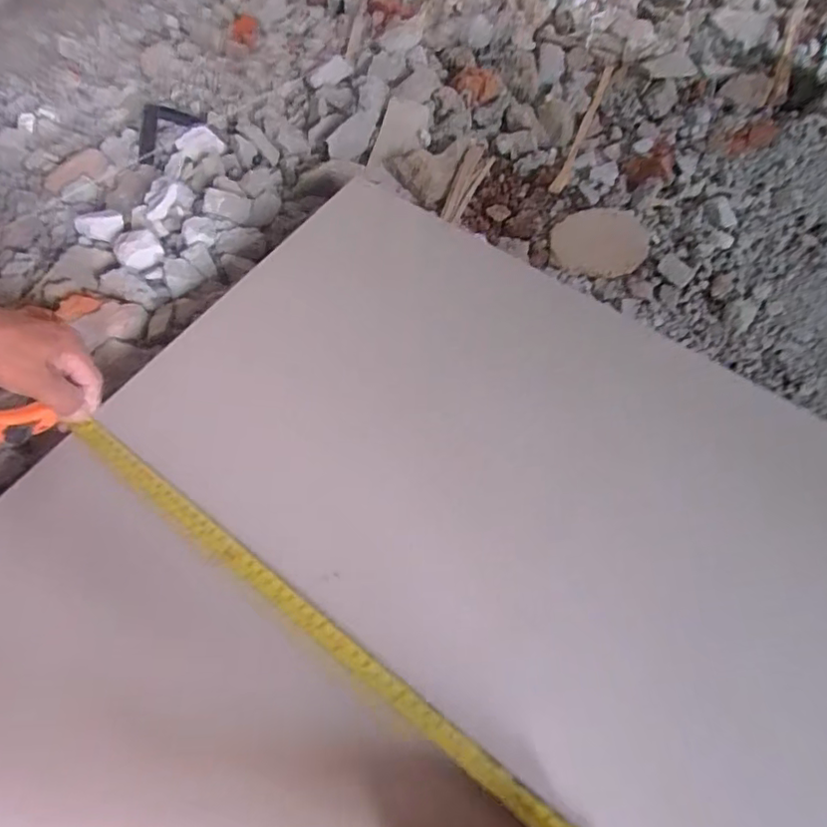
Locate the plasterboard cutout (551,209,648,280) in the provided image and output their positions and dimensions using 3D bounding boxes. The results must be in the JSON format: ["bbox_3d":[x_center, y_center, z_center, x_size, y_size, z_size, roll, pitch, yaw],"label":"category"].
[{"bbox_3d":[0.202,-0.189,0.628,0.101,0.009,0.097,3,60,4],"label":"plasterboard cutout"}]

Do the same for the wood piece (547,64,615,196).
[{"bbox_3d":[0.213,-0.355,0.715,0.016,0.016,0.246,21,62,13],"label":"wood piece"}]

